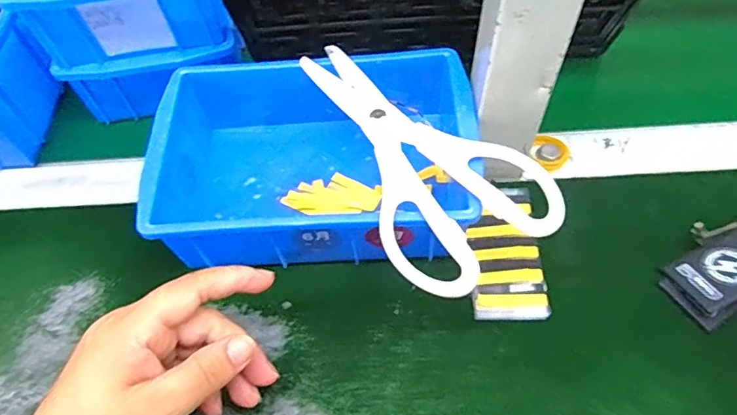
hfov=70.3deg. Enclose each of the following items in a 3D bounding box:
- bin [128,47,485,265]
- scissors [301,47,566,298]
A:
[{"bbox_3d":[-0.034,-0.029,0.345,0.199,0.069,0.147,2,56,6],"label":"bin"},{"bbox_3d":[0.021,-0.037,0.309,0.094,0.010,0.183,-30,59,-15],"label":"scissors"}]

